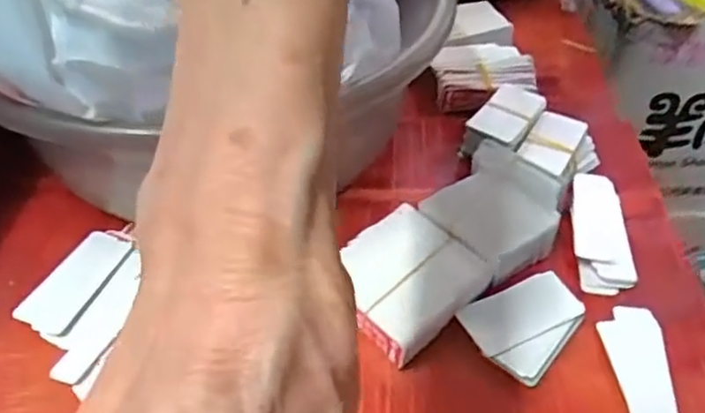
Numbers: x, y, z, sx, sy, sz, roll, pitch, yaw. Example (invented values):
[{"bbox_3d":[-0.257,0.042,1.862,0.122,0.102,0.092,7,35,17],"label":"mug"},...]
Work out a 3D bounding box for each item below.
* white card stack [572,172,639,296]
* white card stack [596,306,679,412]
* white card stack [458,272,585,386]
[{"bbox_3d":[0.143,0.013,0.370,0.031,0.008,0.083,7,46,6],"label":"white card stack"},{"bbox_3d":[0.142,0.084,0.306,0.029,0.004,0.084,0,46,-1],"label":"white card stack"},{"bbox_3d":[0.088,0.056,0.329,0.048,0.004,0.064,34,55,28],"label":"white card stack"}]

